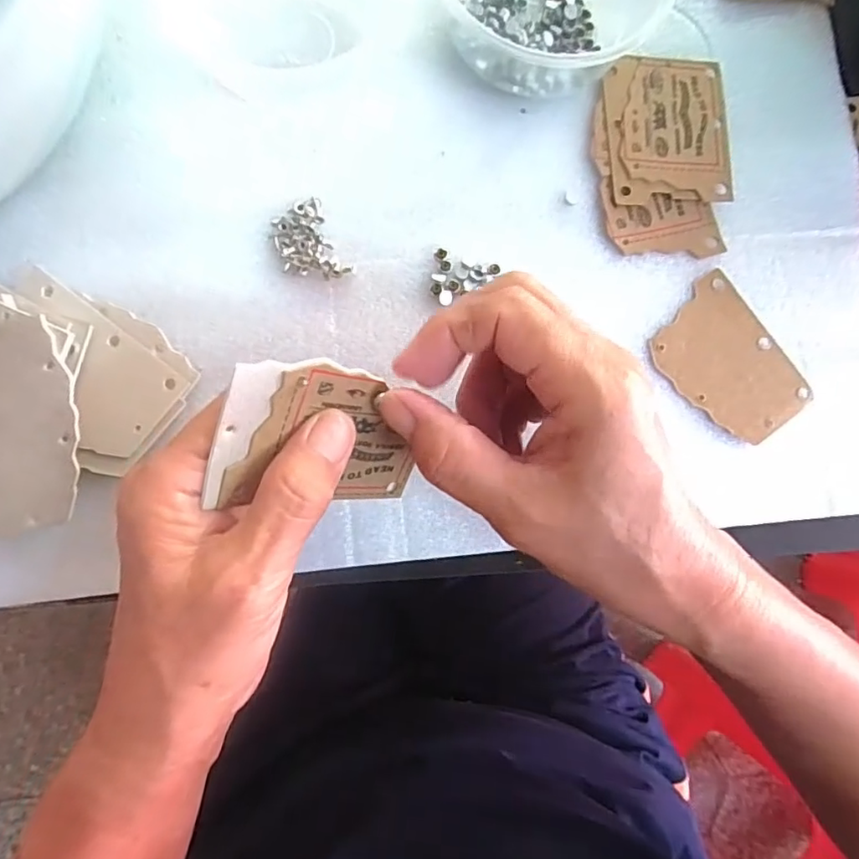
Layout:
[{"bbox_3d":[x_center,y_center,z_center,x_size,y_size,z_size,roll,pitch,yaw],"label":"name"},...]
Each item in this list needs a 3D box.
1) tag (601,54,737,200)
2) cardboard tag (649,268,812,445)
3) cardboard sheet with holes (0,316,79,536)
[{"bbox_3d":[0.121,-0.153,0.285,0.062,0.005,0.079,-3,83,-5],"label":"tag"},{"bbox_3d":[0.144,-0.032,0.271,0.054,0.004,0.074,-38,87,-8],"label":"cardboard tag"},{"bbox_3d":[-0.171,-0.001,0.228,0.055,0.004,0.084,-12,90,2],"label":"cardboard sheet with holes"}]

